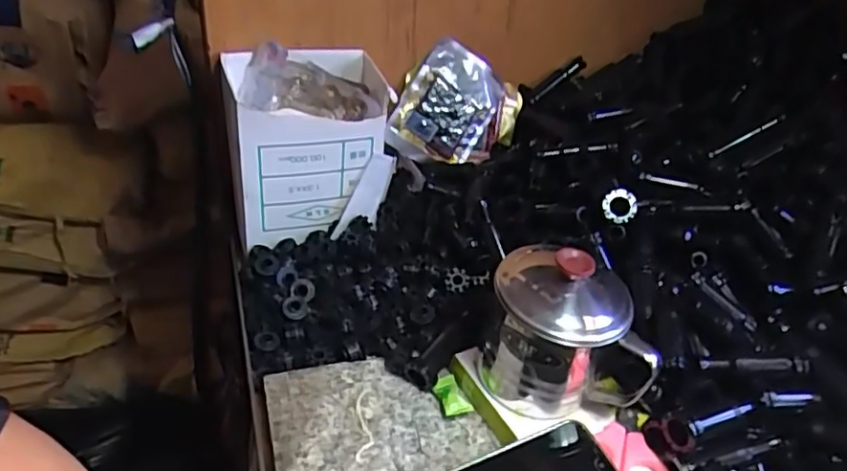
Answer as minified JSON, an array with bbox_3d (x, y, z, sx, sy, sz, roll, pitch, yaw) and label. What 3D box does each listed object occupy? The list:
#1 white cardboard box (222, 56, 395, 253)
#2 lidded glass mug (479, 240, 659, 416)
[{"bbox_3d":[-0.096,-0.075,0.504,0.136,0.121,0.084,-5,38,-16],"label":"white cardboard box"},{"bbox_3d":[0.090,0.057,0.384,0.096,0.096,0.074,10,37,4],"label":"lidded glass mug"}]

